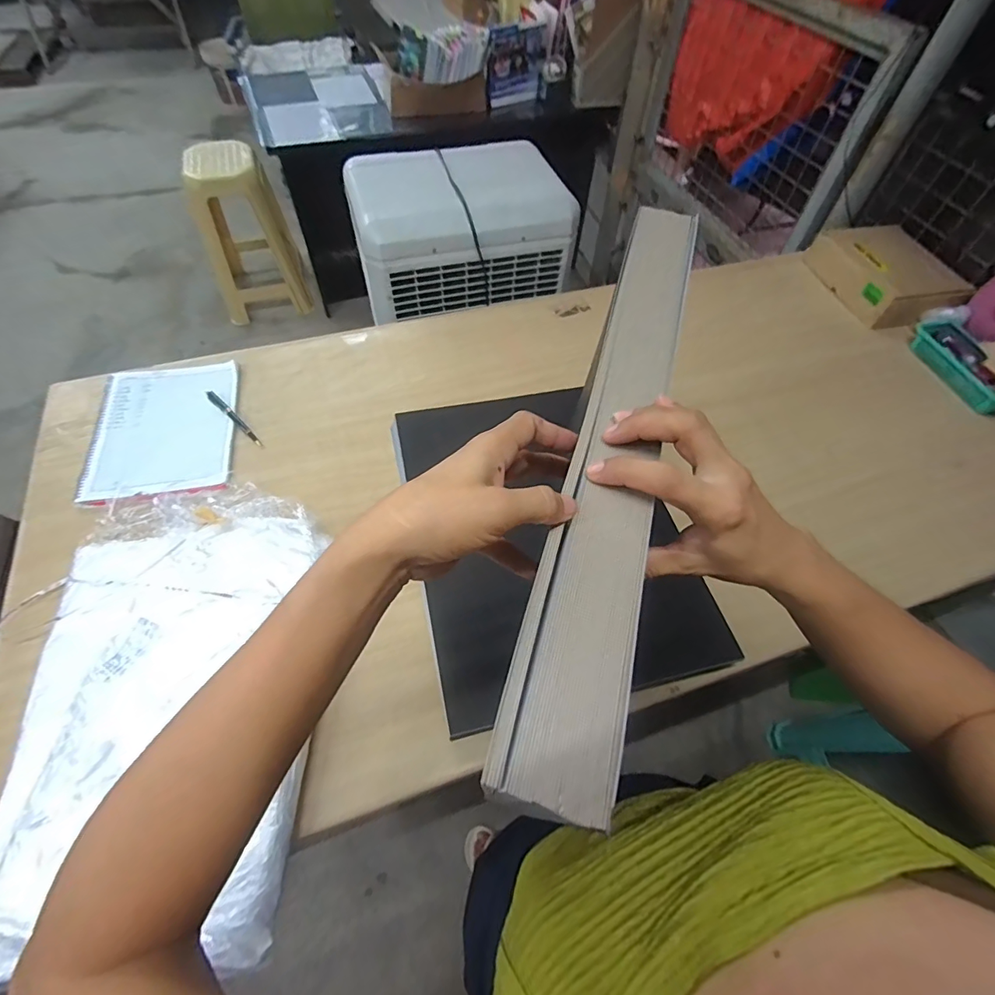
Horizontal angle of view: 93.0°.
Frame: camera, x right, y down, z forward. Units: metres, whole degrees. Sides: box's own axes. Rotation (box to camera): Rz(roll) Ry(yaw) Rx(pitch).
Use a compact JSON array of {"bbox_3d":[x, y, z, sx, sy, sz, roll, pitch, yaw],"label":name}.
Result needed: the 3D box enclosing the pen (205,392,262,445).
[{"bbox_3d":[-0.458,-0.141,0.820,0.158,0.014,0.015,37,63,19],"label":"pen"}]

